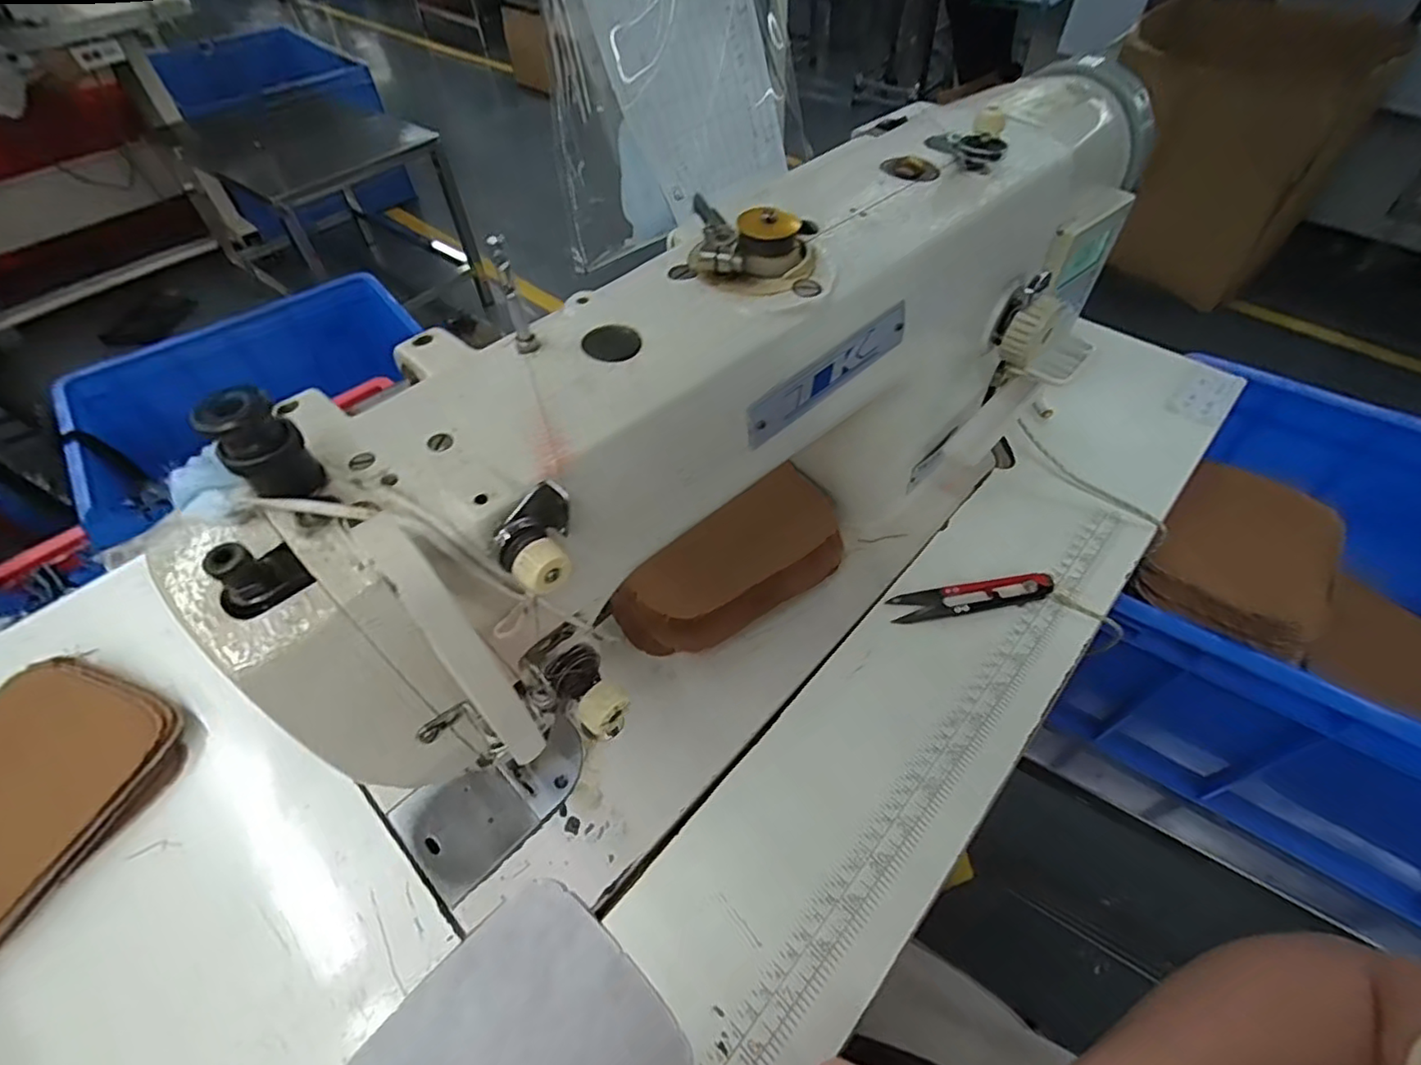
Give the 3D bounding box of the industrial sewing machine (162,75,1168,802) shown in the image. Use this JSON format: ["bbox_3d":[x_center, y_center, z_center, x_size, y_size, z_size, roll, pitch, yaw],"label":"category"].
[{"bbox_3d":[0.068,-0.069,0.350,0.134,0.237,0.571,36,61,26],"label":"industrial sewing machine"}]

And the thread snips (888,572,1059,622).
[{"bbox_3d":[0.166,0.041,0.394,0.101,0.014,0.020,-8,52,-5],"label":"thread snips"}]

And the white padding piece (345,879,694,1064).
[{"bbox_3d":[-0.091,0.236,0.258,0.140,0.009,0.111,-37,58,-27],"label":"white padding piece"}]

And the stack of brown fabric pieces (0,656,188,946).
[{"bbox_3d":[-0.371,0.145,0.326,0.118,0.023,0.145,21,55,17],"label":"stack of brown fabric pieces"}]

